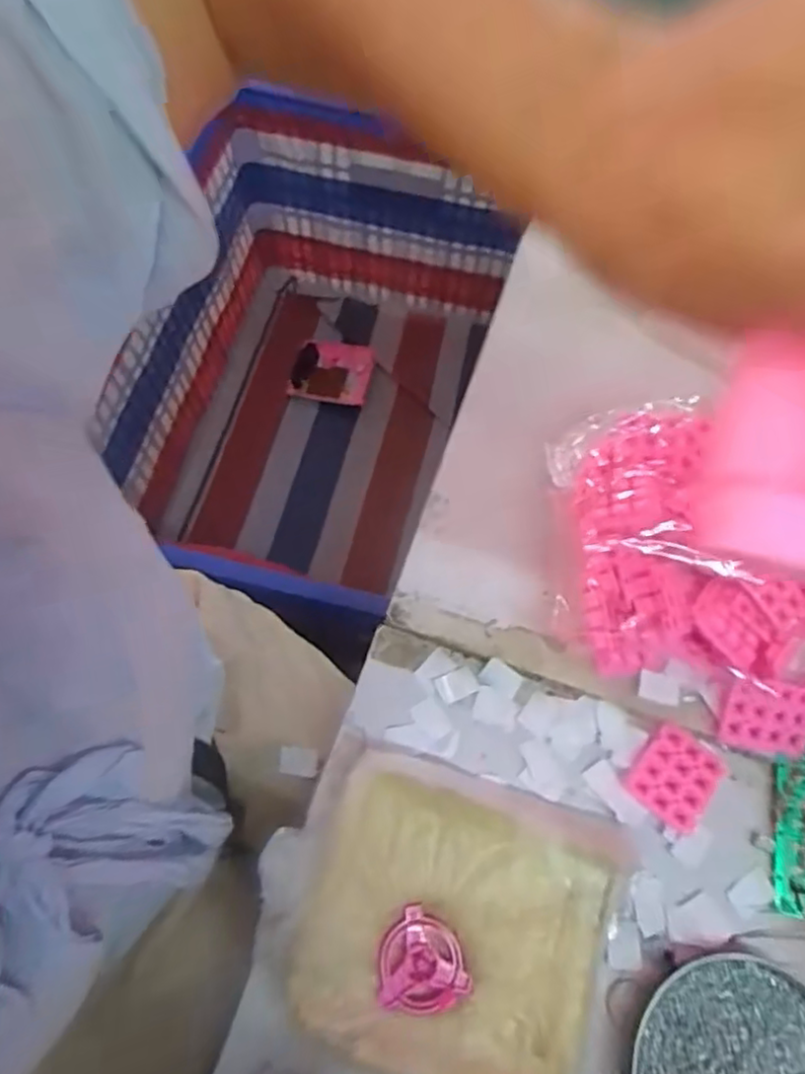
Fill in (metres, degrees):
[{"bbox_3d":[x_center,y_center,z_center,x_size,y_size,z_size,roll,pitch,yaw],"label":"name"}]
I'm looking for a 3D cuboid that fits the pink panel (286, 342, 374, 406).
[{"bbox_3d":[-0.145,-0.345,1.350,0.157,0.015,0.142,10,67,3],"label":"pink panel"}]

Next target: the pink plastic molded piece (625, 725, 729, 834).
[{"bbox_3d":[0.191,0.168,0.456,0.053,0.012,0.059,38,72,11],"label":"pink plastic molded piece"}]

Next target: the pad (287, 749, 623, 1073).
[{"bbox_3d":[0.029,0.238,0.406,0.188,0.037,0.171,17,69,4],"label":"pad"}]

